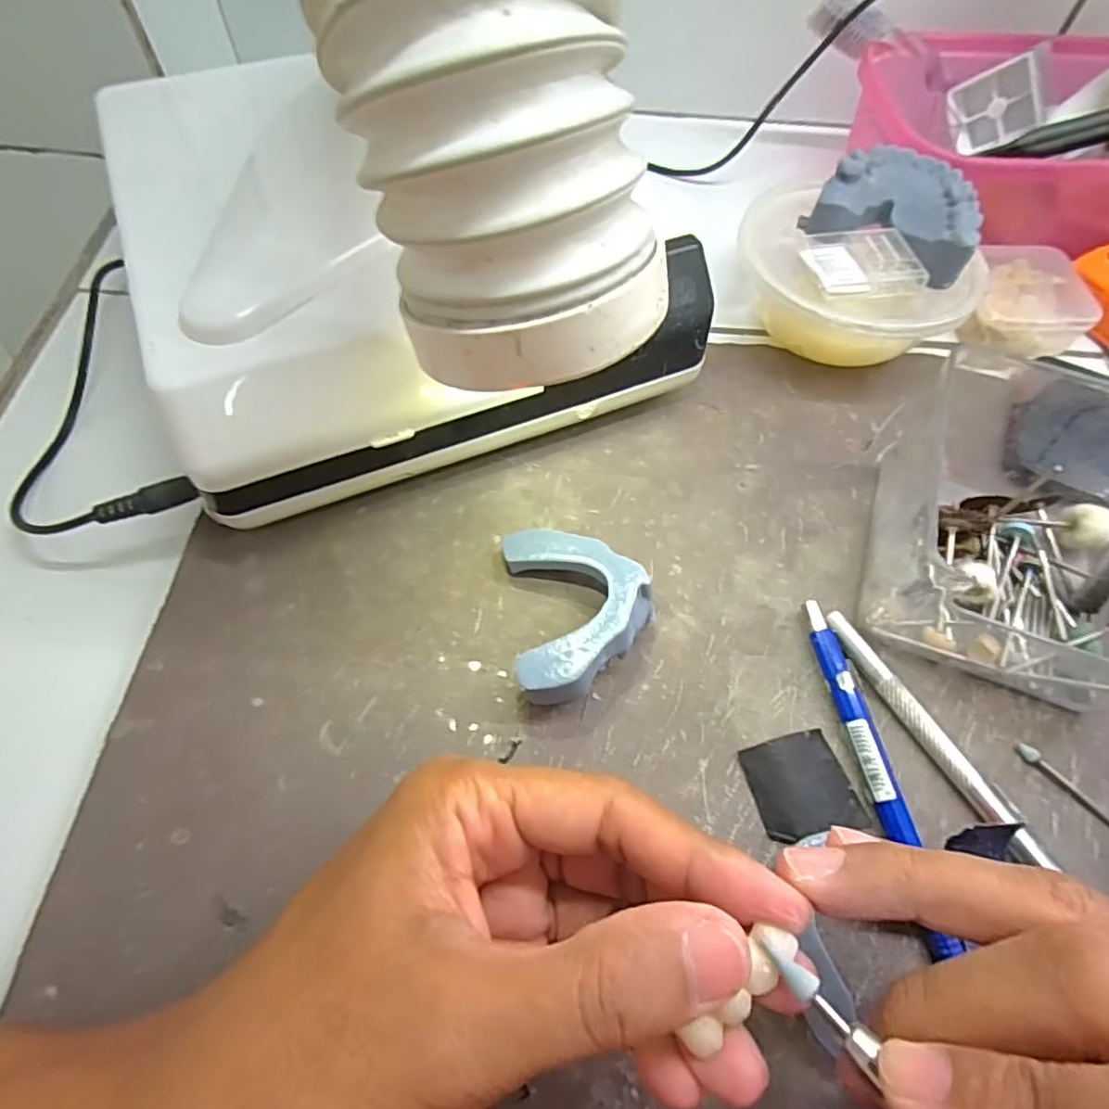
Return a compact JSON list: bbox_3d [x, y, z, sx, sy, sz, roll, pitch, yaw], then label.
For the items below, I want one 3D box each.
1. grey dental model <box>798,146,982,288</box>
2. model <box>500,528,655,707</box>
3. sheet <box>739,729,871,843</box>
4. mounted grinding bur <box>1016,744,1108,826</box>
[{"bbox_3d":[0.151,-0.148,0.269,0.065,0.020,0.050,35,66,15],"label":"grey dental model"},{"bbox_3d":[0.009,0.019,0.219,0.046,0.025,0.062,-6,64,-5],"label":"model"},{"bbox_3d":[0.080,0.074,0.204,0.032,0.004,0.030,-12,64,-7],"label":"sheet"},{"bbox_3d":[0.172,0.077,0.206,0.042,0.004,0.006,42,70,18],"label":"mounted grinding bur"}]

